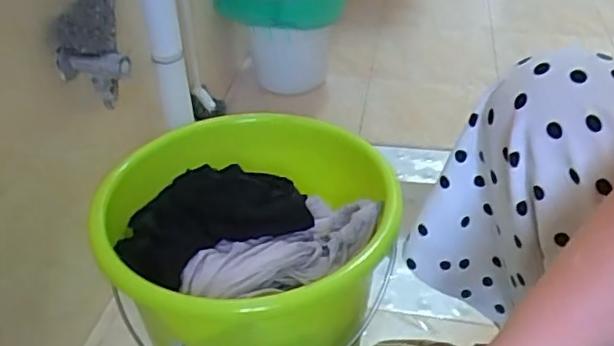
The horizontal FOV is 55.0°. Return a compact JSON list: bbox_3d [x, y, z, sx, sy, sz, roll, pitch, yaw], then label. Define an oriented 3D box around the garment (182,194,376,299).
[{"bbox_3d":[-0.026,0.081,0.616,0.215,0.056,0.087,-20,41,-22],"label":"garment"}]

